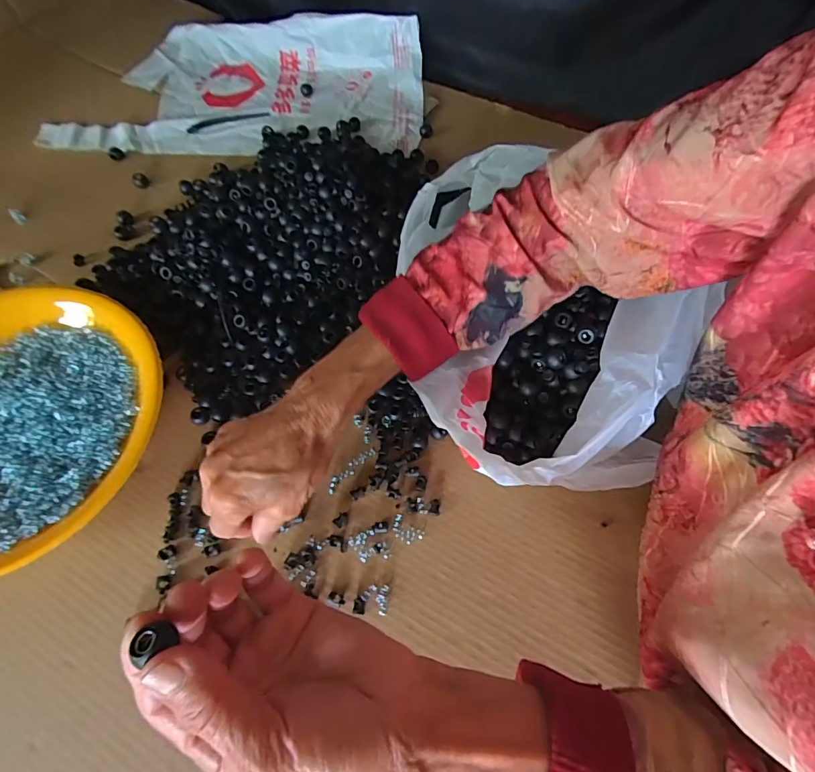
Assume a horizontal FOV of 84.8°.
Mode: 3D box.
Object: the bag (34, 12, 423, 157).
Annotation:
[{"bbox_3d":[-0.217,-0.404,0.580,0.475,0.049,0.244,-3,62,0],"label":"bag"}]

